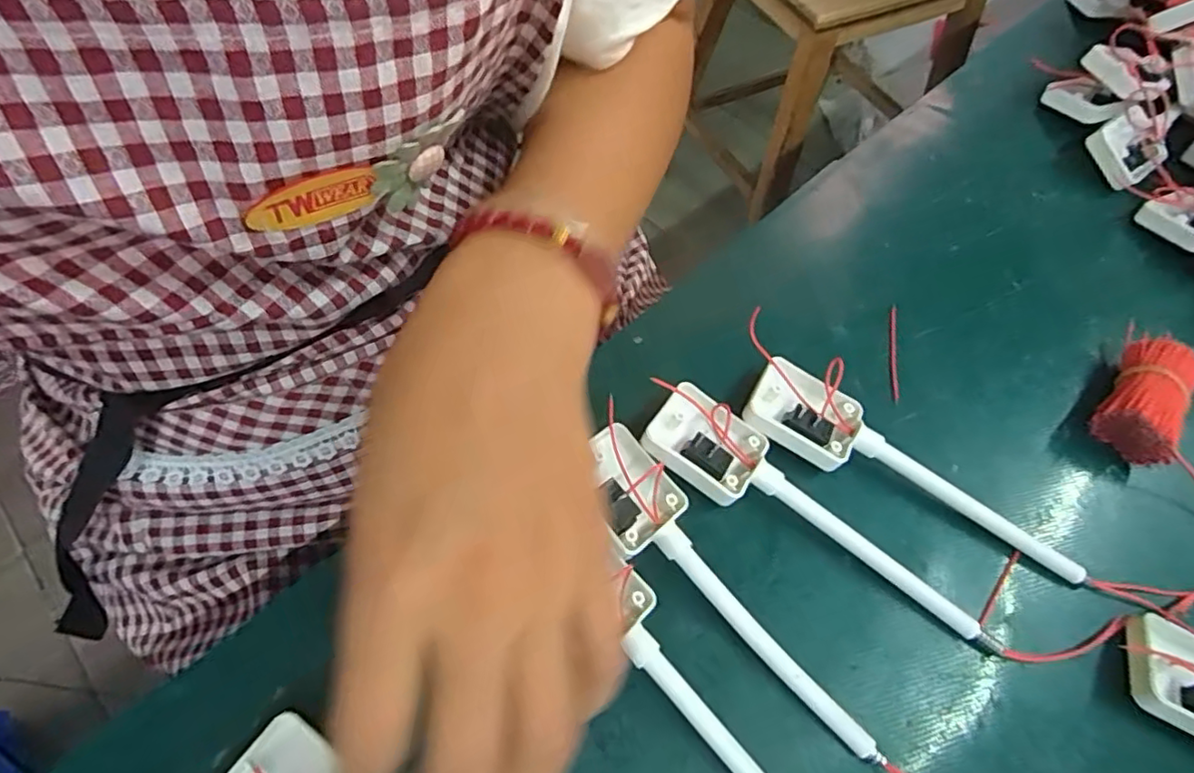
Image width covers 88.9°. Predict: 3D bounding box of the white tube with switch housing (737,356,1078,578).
[{"bbox_3d":[0.136,0.037,0.266,0.149,0.023,0.037,27,62,13],"label":"white tube with switch housing"}]

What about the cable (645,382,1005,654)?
[{"bbox_3d":[0.091,0.052,0.254,0.154,0.026,0.038,29,63,14],"label":"cable"}]

